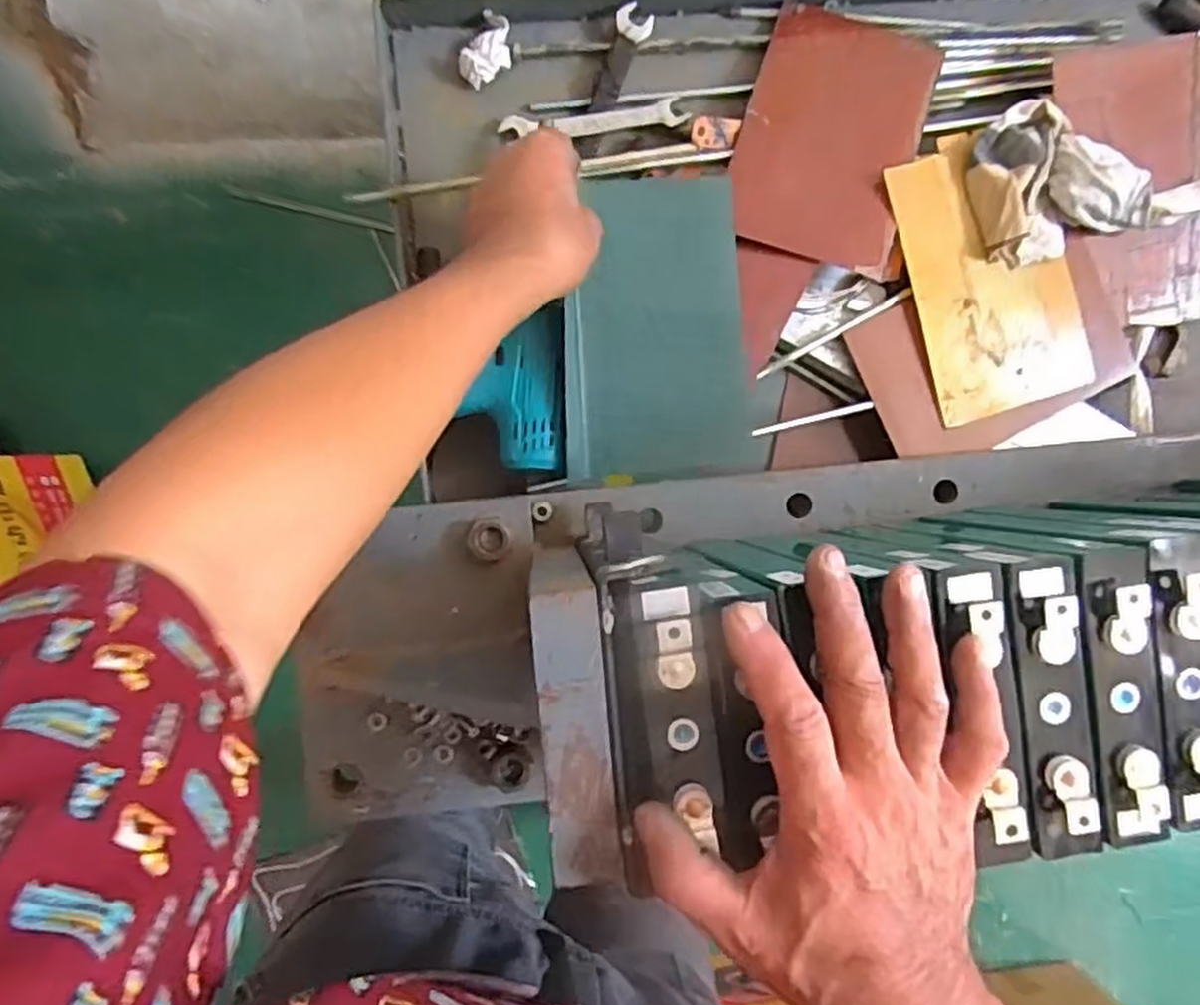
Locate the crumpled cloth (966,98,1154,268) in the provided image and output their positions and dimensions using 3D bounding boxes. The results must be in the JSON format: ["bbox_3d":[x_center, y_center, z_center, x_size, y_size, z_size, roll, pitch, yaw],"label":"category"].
[{"bbox_3d":[0.340,-0.246,0.592,0.124,0.027,0.113,-21,93,-4],"label":"crumpled cloth"}]

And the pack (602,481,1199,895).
[{"bbox_3d":[0.285,0.071,0.461,0.576,0.231,0.168,-6,92,-5],"label":"pack"}]

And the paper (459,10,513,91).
[{"bbox_3d":[-0.085,-0.347,0.603,0.033,0.014,0.053,30,89,-5],"label":"paper"}]

